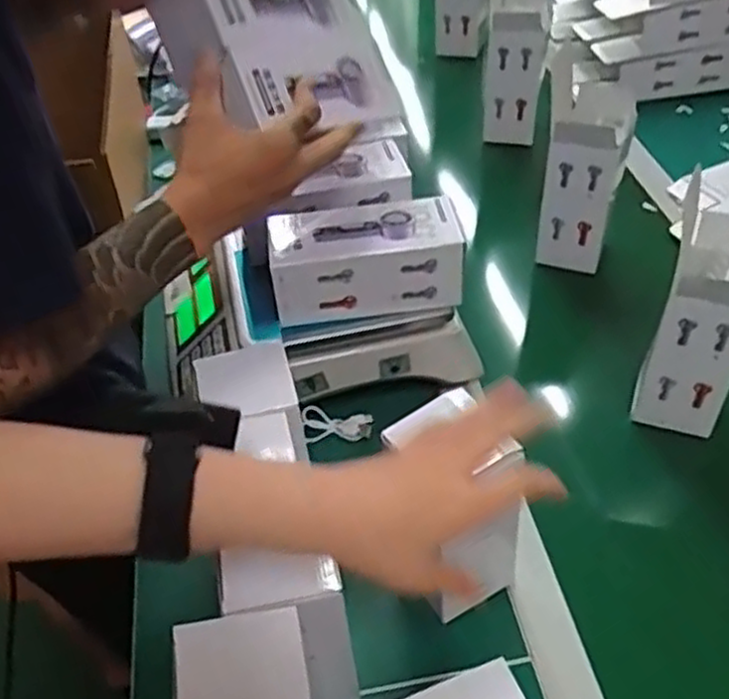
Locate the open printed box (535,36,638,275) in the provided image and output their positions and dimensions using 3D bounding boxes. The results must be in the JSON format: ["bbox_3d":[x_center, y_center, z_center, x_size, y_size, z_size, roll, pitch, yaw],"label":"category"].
[{"bbox_3d":[0.237,-0.191,0.852,0.089,0.203,0.069,11,46,12],"label":"open printed box"}]

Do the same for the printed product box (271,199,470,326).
[{"bbox_3d":[0.001,-0.085,0.686,0.161,0.072,0.081,-5,45,-4],"label":"printed product box"}]

